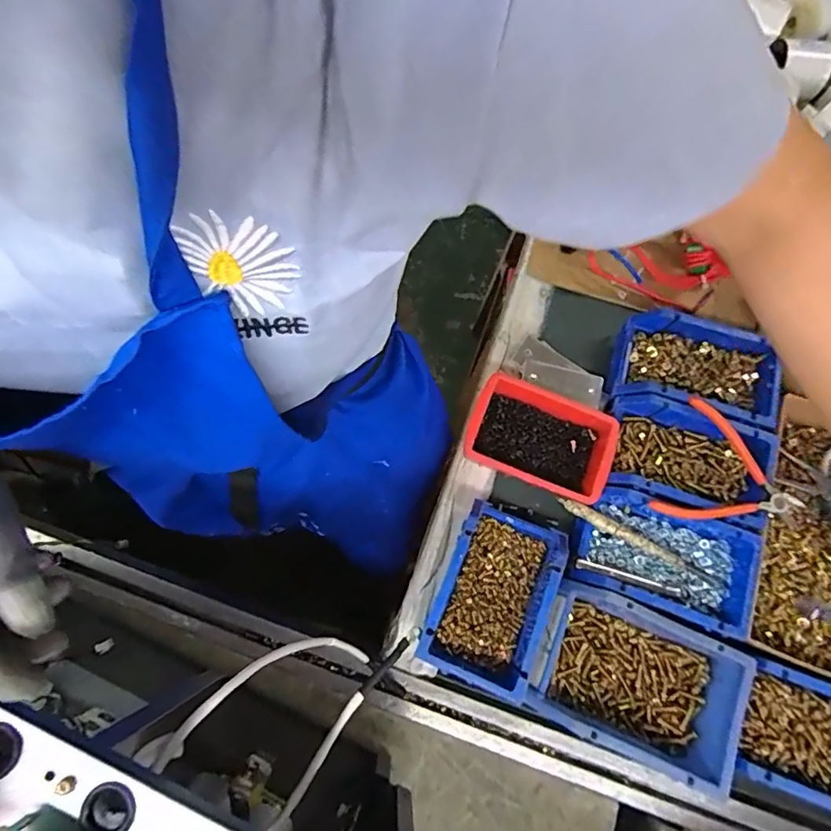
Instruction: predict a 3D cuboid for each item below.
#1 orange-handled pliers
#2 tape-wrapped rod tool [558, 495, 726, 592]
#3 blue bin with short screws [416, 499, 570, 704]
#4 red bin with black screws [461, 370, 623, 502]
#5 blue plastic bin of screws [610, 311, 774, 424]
[{"bbox_3d":[0.311,0.062,0.513,0.122,0.015,0.122,26,81,9],"label":"orange-handled pliers"},{"bbox_3d":[0.227,0.128,0.526,0.176,0.016,0.013,28,74,6],"label":"tape-wrapped rod tool"},{"bbox_3d":[0.074,0.174,0.510,0.103,0.072,0.164,25,74,5],"label":"blue bin with short screws"},{"bbox_3d":[0.133,0.026,0.562,0.150,0.048,0.101,23,74,5],"label":"red bin with black screws"},{"bbox_3d":[0.310,-0.051,0.576,0.160,0.055,0.102,17,74,3],"label":"blue plastic bin of screws"}]

